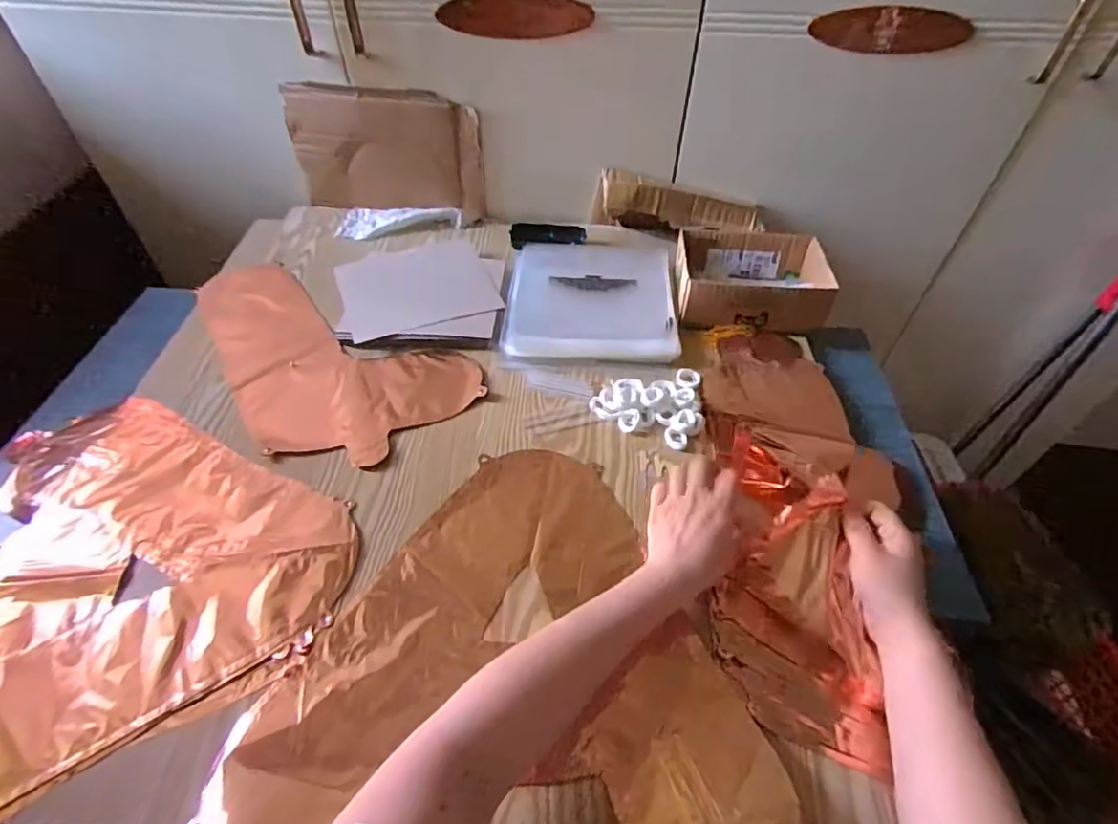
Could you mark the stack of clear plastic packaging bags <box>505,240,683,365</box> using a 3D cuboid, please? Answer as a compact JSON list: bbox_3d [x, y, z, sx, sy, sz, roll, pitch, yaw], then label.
[{"bbox_3d":[0.043,-0.158,0.749,0.213,0.016,0.226,2,51,2],"label":"stack of clear plastic packaging bags"}]

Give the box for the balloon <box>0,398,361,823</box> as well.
[{"bbox_3d":[-0.408,0.125,0.519,0.373,0.028,0.375,-24,55,-18],"label":"balloon"}]

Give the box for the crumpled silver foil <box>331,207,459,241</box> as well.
[{"bbox_3d":[-0.242,-0.294,0.869,0.181,0.020,0.063,-4,49,-5],"label":"crumpled silver foil"}]

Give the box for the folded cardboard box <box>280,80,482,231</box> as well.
[{"bbox_3d":[-0.254,-0.378,0.825,0.280,0.158,0.034,6,49,4],"label":"folded cardboard box"}]

